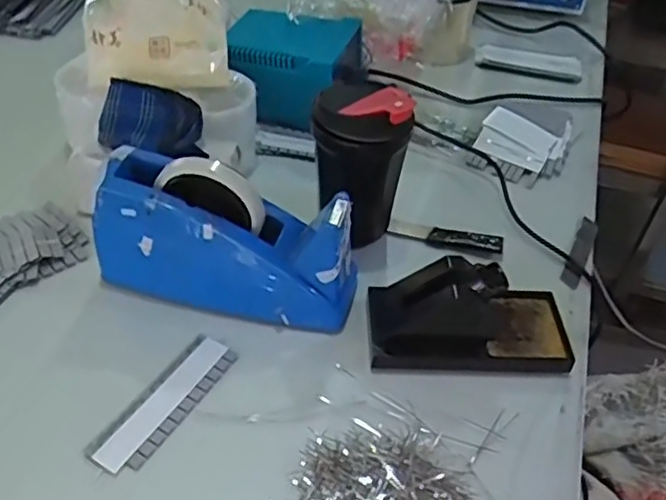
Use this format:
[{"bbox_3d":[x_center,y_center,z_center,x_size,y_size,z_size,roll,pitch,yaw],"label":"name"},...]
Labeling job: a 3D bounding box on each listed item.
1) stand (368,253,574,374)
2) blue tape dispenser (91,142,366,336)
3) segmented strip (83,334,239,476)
[{"bbox_3d":[0.112,0.048,0.528,0.161,0.067,0.077,1,43,-4],"label":"stand"},{"bbox_3d":[-0.083,-0.011,0.540,0.206,0.113,0.075,14,44,9],"label":"blue tape dispenser"},{"bbox_3d":[-0.122,0.110,0.489,0.039,0.004,0.125,24,47,19],"label":"segmented strip"}]

